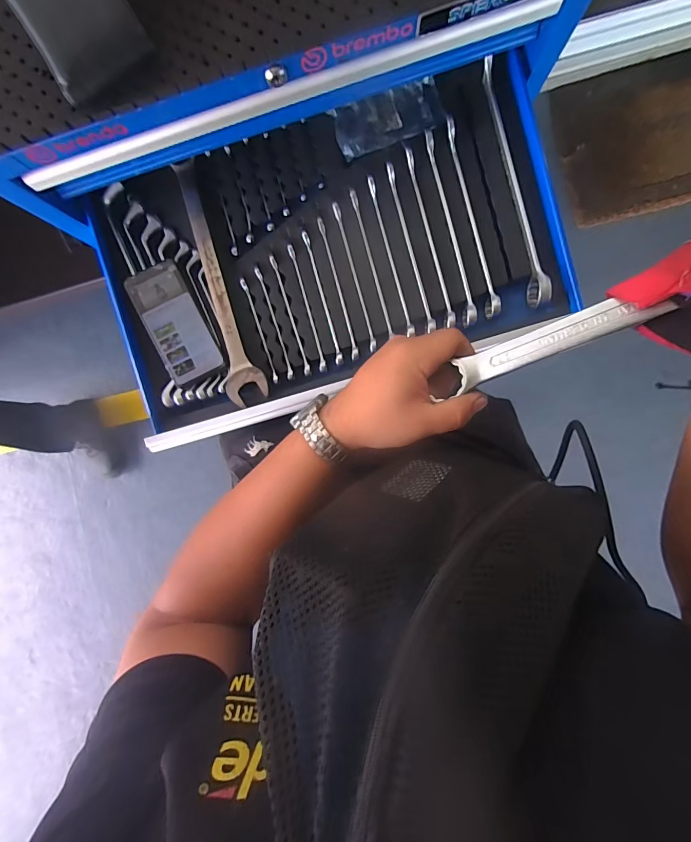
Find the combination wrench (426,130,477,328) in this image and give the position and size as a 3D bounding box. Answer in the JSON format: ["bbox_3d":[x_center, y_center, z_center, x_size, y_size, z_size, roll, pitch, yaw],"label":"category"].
[{"bbox_3d":[0.138,-0.247,0.500,0.018,0.014,0.247,-12,92,3],"label":"combination wrench"}]

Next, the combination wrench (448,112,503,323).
[{"bbox_3d":[0.166,-0.257,0.496,0.016,0.024,0.247,-14,92,4],"label":"combination wrench"}]

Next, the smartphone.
[{"bbox_3d":[-0.231,-0.132,0.521,0.074,0.015,0.159,-26,91,4],"label":"smartphone"}]

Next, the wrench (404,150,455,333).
[{"bbox_3d":[0.112,-0.237,0.504,0.016,0.012,0.234,-13,92,3],"label":"wrench"}]

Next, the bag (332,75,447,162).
[{"bbox_3d":[0.056,-0.389,0.494,0.134,0.011,0.068,-16,92,4],"label":"bag"}]

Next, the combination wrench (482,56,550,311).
[{"bbox_3d":[0.217,-0.296,0.495,0.018,0.038,0.301,-14,92,4],"label":"combination wrench"}]

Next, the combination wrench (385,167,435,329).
[{"bbox_3d":[0.086,-0.226,0.504,0.014,0.018,0.216,-14,92,4],"label":"combination wrench"}]

